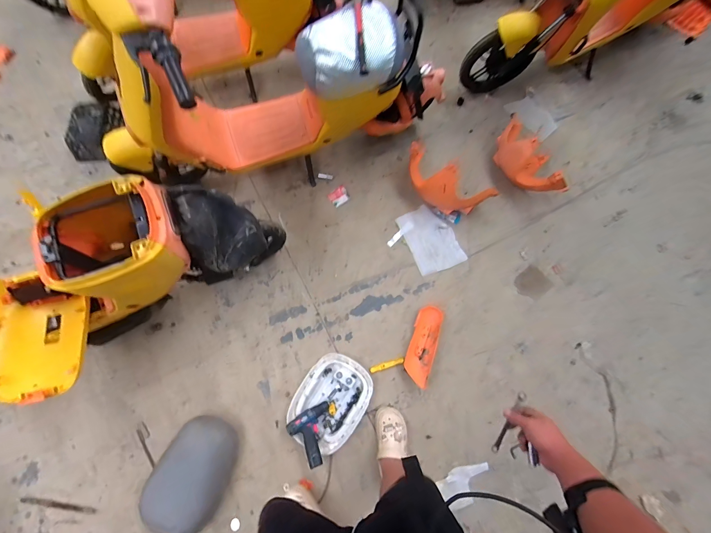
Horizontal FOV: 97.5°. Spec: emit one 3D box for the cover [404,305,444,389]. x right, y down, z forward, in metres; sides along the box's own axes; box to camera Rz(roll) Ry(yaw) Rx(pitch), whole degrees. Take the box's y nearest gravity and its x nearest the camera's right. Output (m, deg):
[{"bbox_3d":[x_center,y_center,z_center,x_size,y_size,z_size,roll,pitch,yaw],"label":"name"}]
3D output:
[{"bbox_3d":[0.293,0.333,1.336,0.117,0.064,0.343,19,72,5],"label":"cover"}]

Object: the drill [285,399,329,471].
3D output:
[{"bbox_3d":[-0.153,0.649,1.204,0.174,0.074,0.189,-26,74,-9],"label":"drill"}]

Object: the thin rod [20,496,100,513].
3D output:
[{"bbox_3d":[-1.115,0.901,1.175,0.281,0.011,0.023,8,72,2],"label":"thin rod"}]

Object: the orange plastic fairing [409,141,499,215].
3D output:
[{"bbox_3d":[0.420,-0.386,1.462,0.430,0.190,0.154,34,75,11],"label":"orange plastic fairing"}]

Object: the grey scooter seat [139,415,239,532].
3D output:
[{"bbox_3d":[-0.609,0.786,1.185,0.246,0.075,0.385,18,72,5],"label":"grey scooter seat"}]

